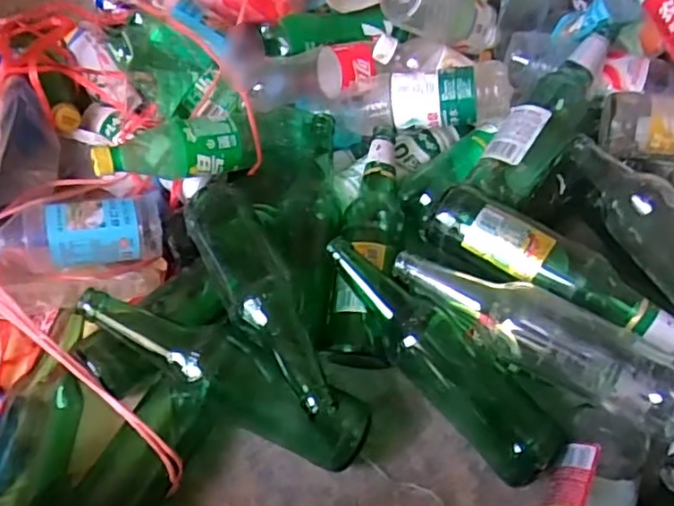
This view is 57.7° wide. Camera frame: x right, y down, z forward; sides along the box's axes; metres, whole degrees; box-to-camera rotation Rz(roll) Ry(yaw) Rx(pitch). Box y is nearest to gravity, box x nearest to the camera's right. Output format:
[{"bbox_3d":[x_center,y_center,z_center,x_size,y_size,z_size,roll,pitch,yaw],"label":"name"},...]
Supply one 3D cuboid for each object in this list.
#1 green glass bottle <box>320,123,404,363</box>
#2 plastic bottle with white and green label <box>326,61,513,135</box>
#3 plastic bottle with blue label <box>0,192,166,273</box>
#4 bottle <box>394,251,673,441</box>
[{"bbox_3d":[0.031,-0.013,0.632,0.072,0.063,0.264,5,57,5],"label":"green glass bottle"},{"bbox_3d":[0.090,-0.174,0.682,0.196,0.063,0.071,-3,55,16],"label":"plastic bottle with white and green label"},{"bbox_3d":[-0.272,-0.023,0.621,0.188,0.056,0.071,-9,56,-19],"label":"plastic bottle with blue label"},{"bbox_3d":[0.174,0.070,0.537,0.267,0.057,0.071,26,61,18],"label":"bottle"}]

